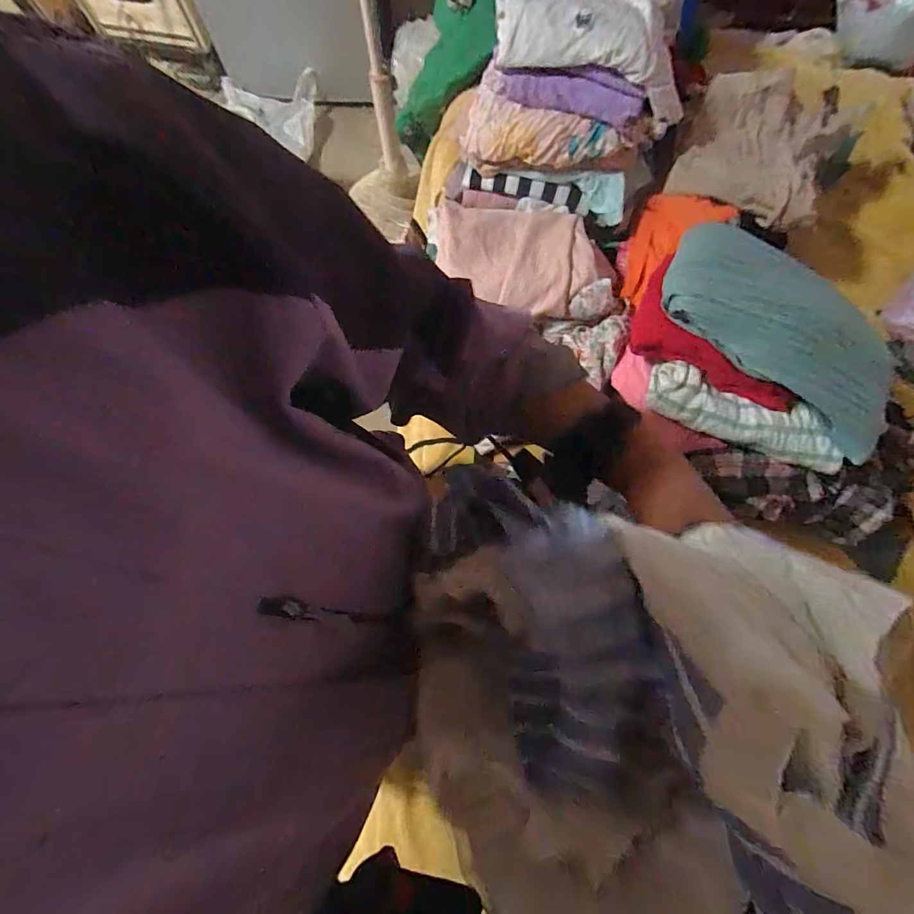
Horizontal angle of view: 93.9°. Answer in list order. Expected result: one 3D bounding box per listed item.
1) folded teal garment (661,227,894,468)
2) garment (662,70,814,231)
[{"bbox_3d":[0.377,-0.161,0.489,0.284,0.058,0.189,33,78,9],"label":"folded teal garment"},{"bbox_3d":[0.468,-0.484,0.658,0.211,0.042,0.252,25,77,7],"label":"garment"}]

